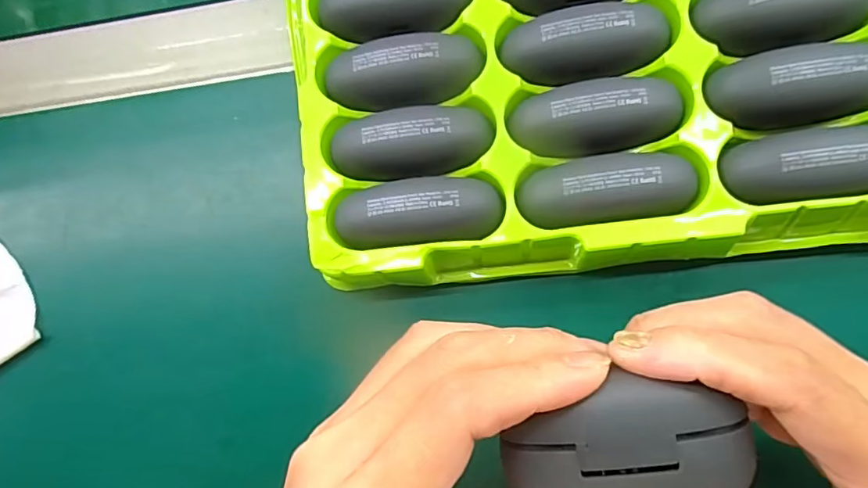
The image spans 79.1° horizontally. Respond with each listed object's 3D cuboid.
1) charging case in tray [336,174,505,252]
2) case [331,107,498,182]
[{"bbox_3d":[-0.005,-0.013,0.213,0.064,0.030,0.025,-4,85,8],"label":"charging case in tray"},{"bbox_3d":[-0.009,-0.042,0.213,0.064,0.020,0.028,-4,85,8],"label":"case"}]

